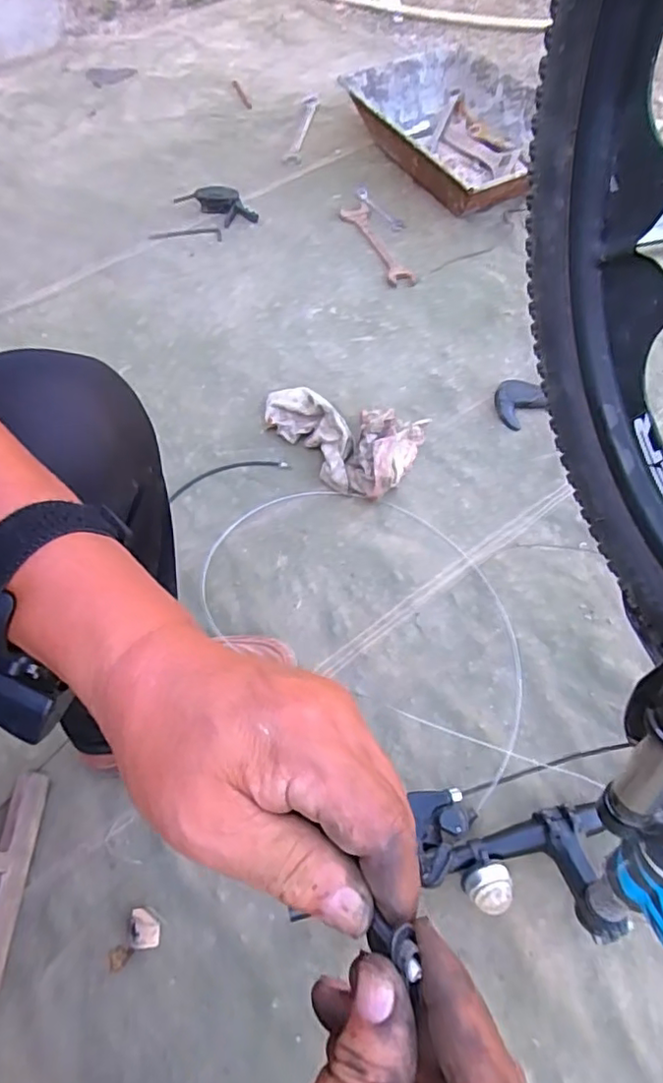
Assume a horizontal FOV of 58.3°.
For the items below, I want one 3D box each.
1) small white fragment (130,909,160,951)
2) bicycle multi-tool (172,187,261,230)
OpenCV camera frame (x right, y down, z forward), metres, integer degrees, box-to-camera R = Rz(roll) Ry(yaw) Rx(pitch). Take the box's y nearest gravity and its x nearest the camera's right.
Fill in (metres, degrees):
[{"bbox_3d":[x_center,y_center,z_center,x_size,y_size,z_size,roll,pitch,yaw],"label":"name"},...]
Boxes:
[{"bbox_3d":[-0.190,0.393,0.603,0.029,0.022,0.036,-9,61,-3],"label":"small white fragment"},{"bbox_3d":[-0.227,-0.670,1.179,0.186,0.040,0.060,25,65,15],"label":"bicycle multi-tool"}]

